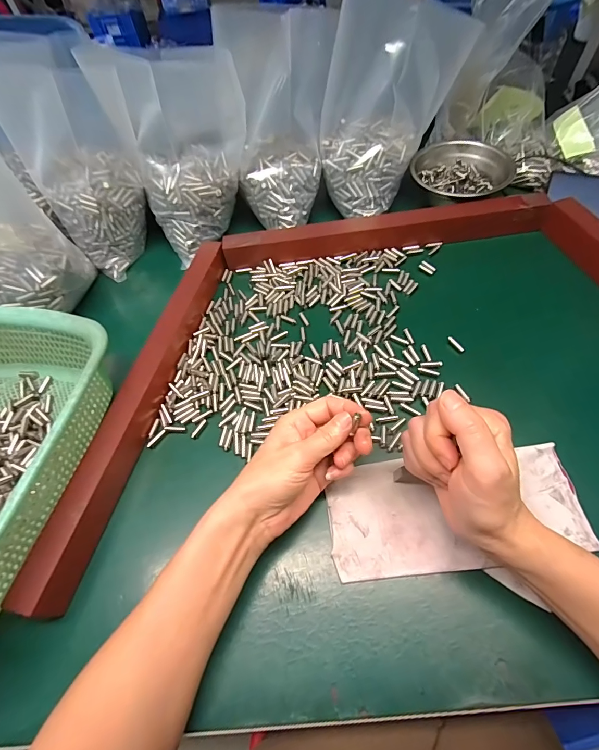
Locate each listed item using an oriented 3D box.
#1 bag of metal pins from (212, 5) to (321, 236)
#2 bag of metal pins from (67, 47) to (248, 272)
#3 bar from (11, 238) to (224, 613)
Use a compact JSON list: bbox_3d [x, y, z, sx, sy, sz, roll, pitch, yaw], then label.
[{"bbox_3d":[-0.029,-0.290,0.438,0.097,0.207,0.105,-10,59,-1],"label":"bag of metal pins"},{"bbox_3d":[-0.138,-0.274,0.446,0.133,0.194,0.097,-32,62,-14],"label":"bag of metal pins"},{"bbox_3d":[-0.152,0.007,0.361,0.031,0.039,0.387,9,60,10],"label":"bar"}]

